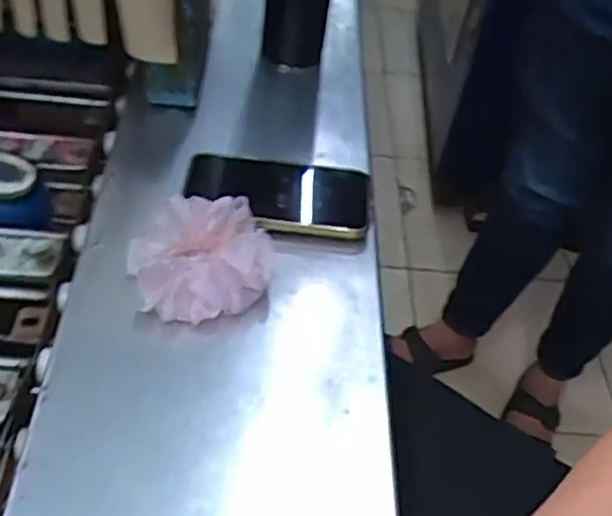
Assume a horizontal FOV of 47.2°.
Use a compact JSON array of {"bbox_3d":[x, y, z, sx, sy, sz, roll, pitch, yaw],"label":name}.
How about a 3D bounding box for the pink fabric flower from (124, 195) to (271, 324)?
[{"bbox_3d":[-0.080,0.001,0.537,0.107,0.051,0.094,-18,53,-23],"label":"pink fabric flower"}]

